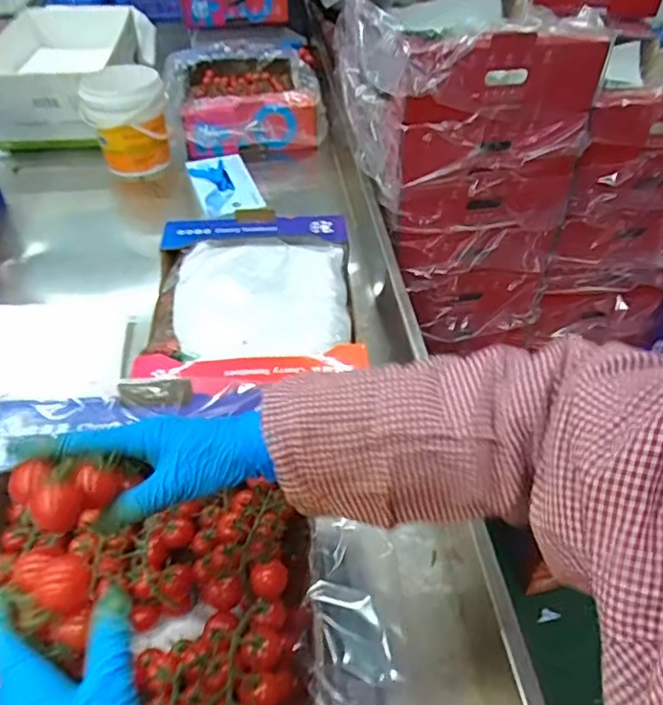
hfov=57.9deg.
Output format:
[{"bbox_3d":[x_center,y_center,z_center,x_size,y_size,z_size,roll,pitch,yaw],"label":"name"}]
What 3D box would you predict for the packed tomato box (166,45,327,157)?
[{"bbox_3d":[-0.200,-0.608,1.413,0.354,0.106,0.415,-8,45,-9],"label":"packed tomato box"}]

